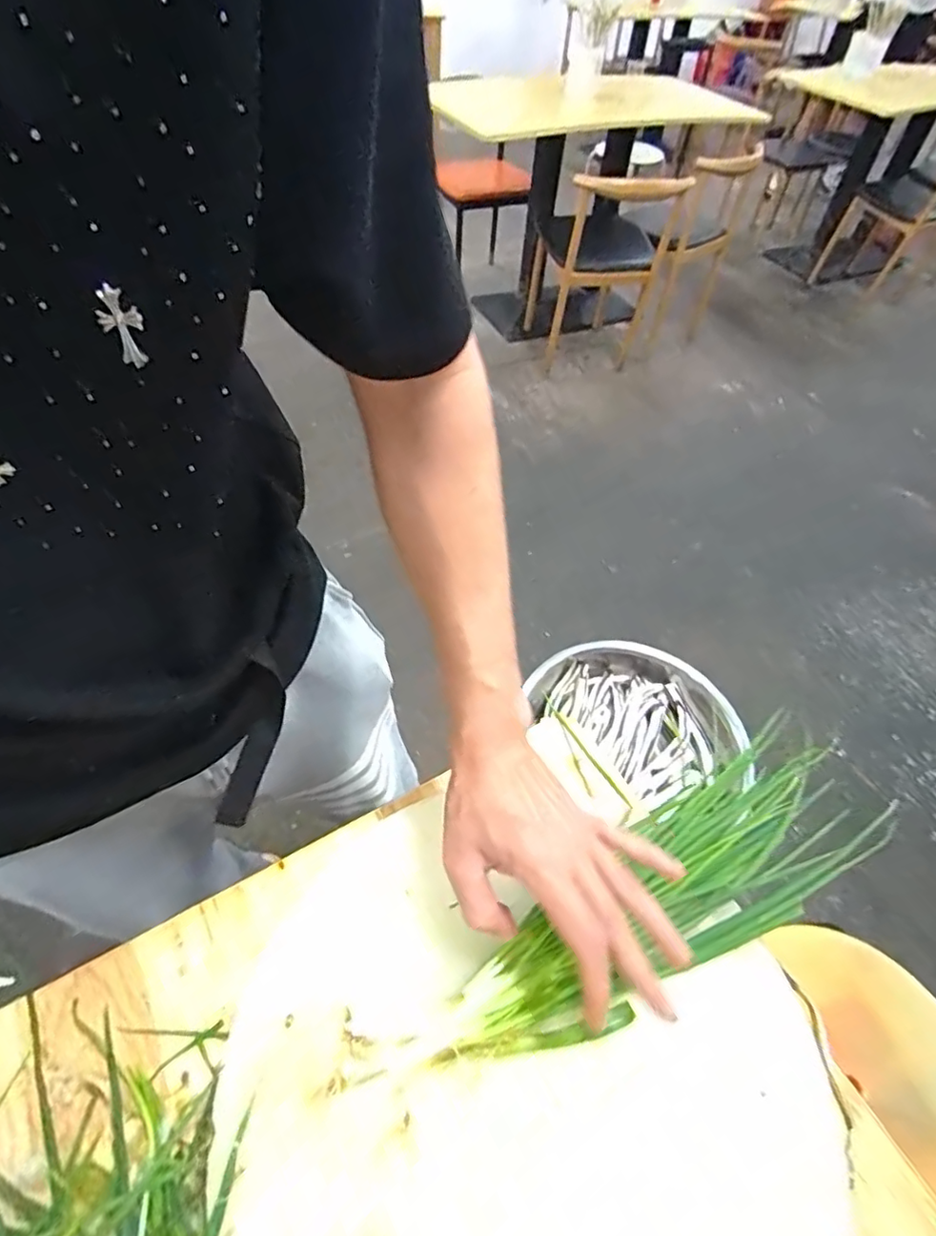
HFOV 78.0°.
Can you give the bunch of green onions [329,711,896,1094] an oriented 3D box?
[{"bbox_3d":[0.123,0.204,0.403,0.417,0.033,0.105,-23,58,-20],"label":"bunch of green onions"}]

